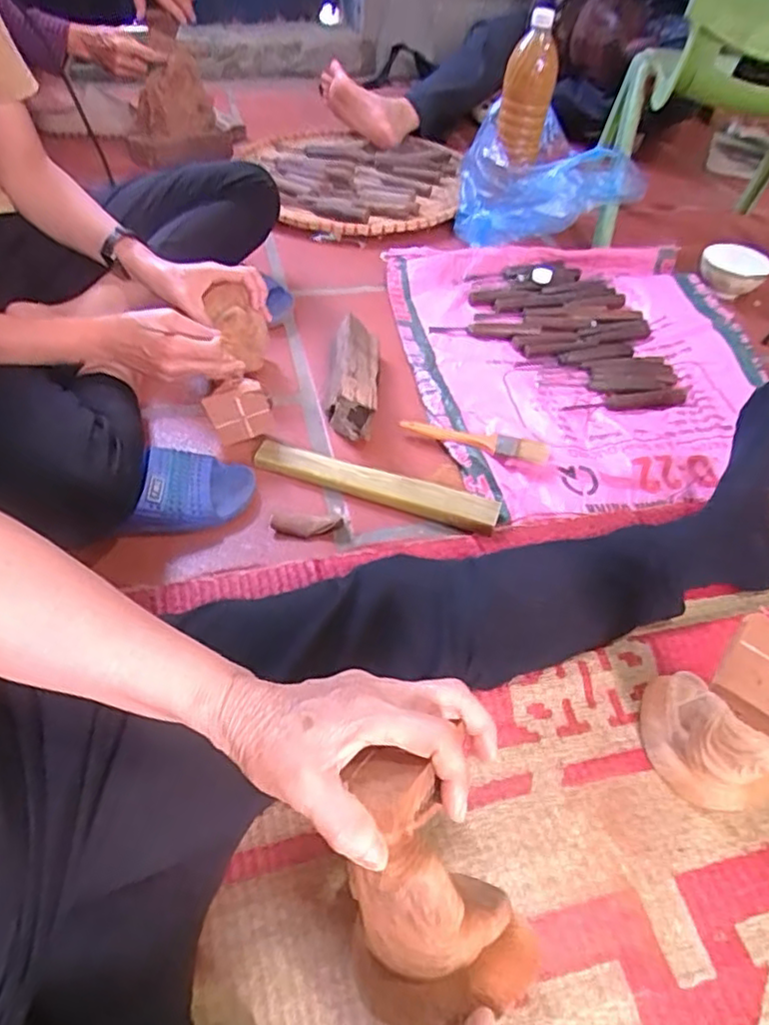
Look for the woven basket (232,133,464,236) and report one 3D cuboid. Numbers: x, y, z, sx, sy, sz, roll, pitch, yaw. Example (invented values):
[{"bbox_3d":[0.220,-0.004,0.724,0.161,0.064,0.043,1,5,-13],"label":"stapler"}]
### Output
[{"bbox_3d":[-0.053,-0.667,1.257,0.392,0.067,0.468,-23,53,-21],"label":"woven basket"}]

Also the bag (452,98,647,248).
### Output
[{"bbox_3d":[0.263,-0.571,1.102,0.269,0.168,0.243,-4,49,-6],"label":"bag"}]

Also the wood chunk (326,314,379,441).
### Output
[{"bbox_3d":[-0.044,-0.173,0.812,0.072,0.063,0.193,-1,48,-2],"label":"wood chunk"}]

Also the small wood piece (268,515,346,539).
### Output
[{"bbox_3d":[-0.083,0.012,0.677,0.078,0.006,0.031,1,48,0],"label":"small wood piece"}]

